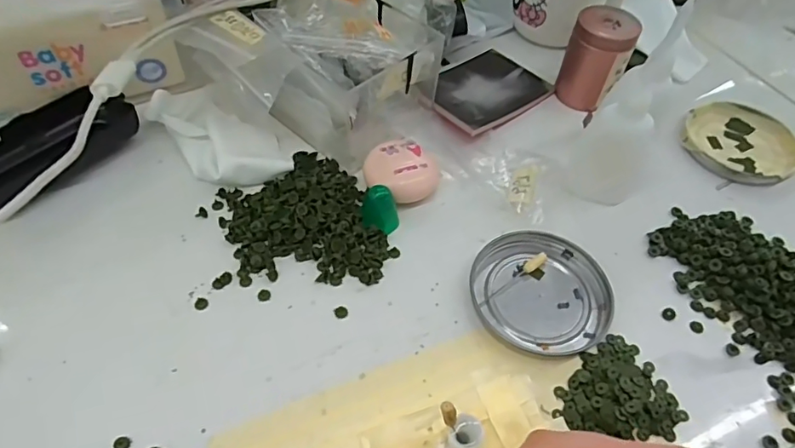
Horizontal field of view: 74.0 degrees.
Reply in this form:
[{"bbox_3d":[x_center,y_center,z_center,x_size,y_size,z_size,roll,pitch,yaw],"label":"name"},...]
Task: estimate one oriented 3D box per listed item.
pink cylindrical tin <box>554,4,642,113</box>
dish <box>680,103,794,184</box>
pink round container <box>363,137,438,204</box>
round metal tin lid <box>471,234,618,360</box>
[{"bbox_3d":[0.149,-0.125,0.398,0.043,0.061,0.045,7,52,2],"label":"pink cylindrical tin"},{"bbox_3d":[0.254,-0.061,0.391,0.076,0.011,0.077,2,52,-2],"label":"dish"},{"bbox_3d":[0.001,-0.034,0.342,0.043,0.020,0.042,2,52,-2],"label":"pink round container"},{"bbox_3d":[0.082,0.038,0.303,0.075,0.009,0.077,2,52,-2],"label":"round metal tin lid"}]

